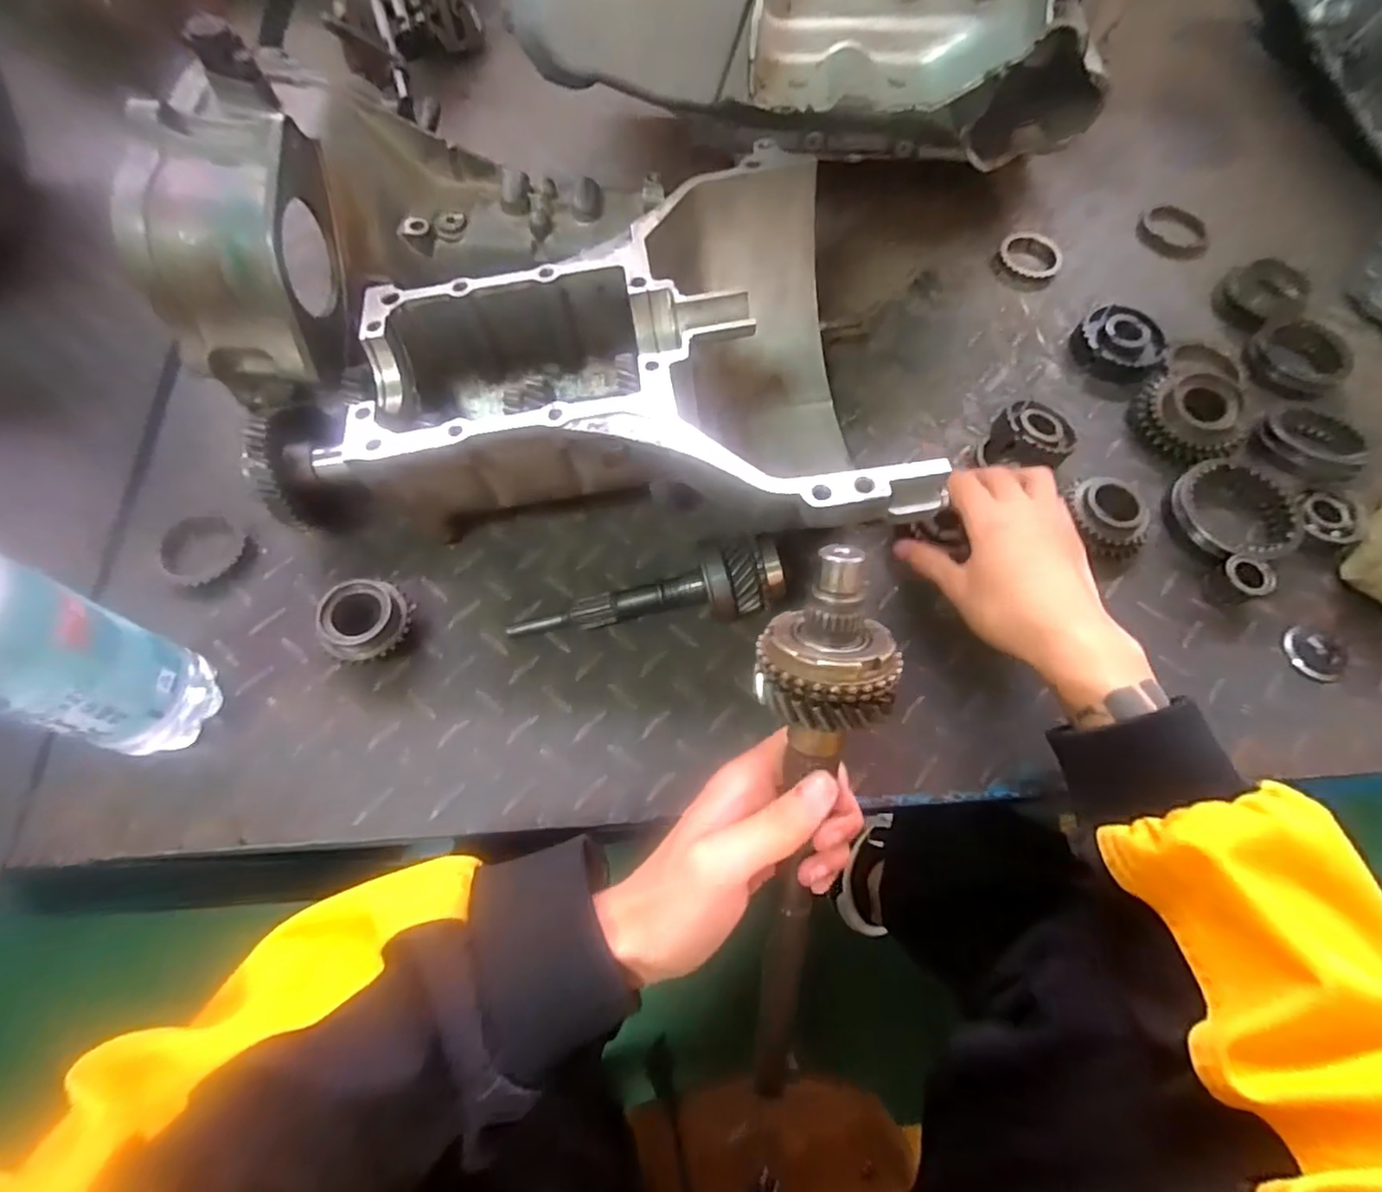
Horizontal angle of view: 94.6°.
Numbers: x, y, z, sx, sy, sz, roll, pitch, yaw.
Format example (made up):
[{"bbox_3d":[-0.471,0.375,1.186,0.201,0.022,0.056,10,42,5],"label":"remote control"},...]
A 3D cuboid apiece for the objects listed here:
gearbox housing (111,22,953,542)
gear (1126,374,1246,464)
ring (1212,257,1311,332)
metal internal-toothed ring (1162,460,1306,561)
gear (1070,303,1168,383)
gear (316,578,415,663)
[{"bbox_3d":[-0.091,-0.157,0.403,0.421,0.155,0.285,3,66,0],"label":"gearbox housing"},{"bbox_3d":[0.374,-0.135,0.477,0.078,0.033,0.078,-39,73,-16],"label":"gear"},{"bbox_3d":[0.474,-0.253,0.533,0.058,0.028,0.058,0,66,-1],"label":"ring"},{"bbox_3d":[0.379,-0.059,0.447,0.078,0.020,0.083,0,66,-1],"label":"metal internal-toothed ring"},{"bbox_3d":[0.349,-0.203,0.520,0.069,0.025,0.069,39,71,14],"label":"gear"},{"bbox_3d":[-0.193,0.017,0.379,0.047,0.036,0.042,-11,67,-6],"label":"gear"}]

